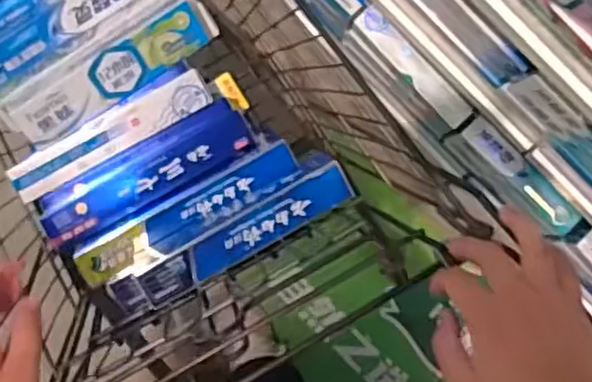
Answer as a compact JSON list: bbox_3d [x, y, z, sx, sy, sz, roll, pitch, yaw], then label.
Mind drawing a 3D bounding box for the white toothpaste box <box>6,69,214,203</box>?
[{"bbox_3d":[-0.193,-0.060,0.757,0.220,0.030,0.040,-30,91,-2],"label":"white toothpaste box"}]

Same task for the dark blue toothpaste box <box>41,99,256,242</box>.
[{"bbox_3d":[-0.159,-0.021,0.761,0.235,0.060,0.075,-27,78,-6],"label":"dark blue toothpaste box"}]

